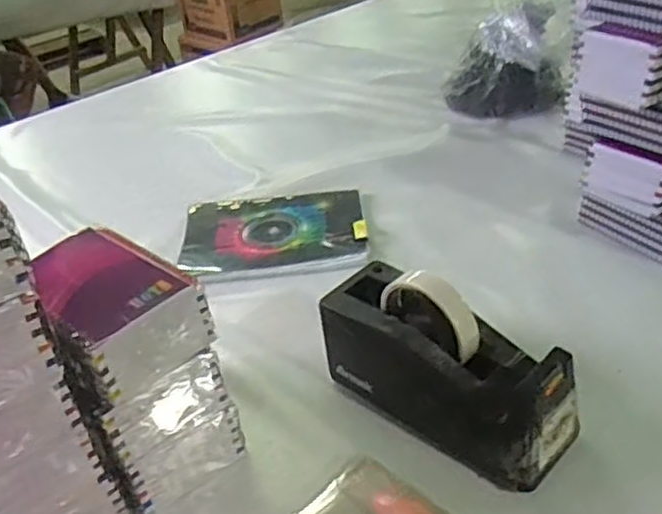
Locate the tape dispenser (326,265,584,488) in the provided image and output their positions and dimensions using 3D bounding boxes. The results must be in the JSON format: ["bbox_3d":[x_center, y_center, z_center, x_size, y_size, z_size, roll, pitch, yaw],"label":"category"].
[{"bbox_3d":[0.086,0.082,0.541,0.080,0.117,0.205,-33,43,-32],"label":"tape dispenser"}]

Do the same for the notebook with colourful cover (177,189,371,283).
[{"bbox_3d":[-0.068,-0.033,0.830,0.214,0.021,0.174,-9,35,-3],"label":"notebook with colourful cover"}]

